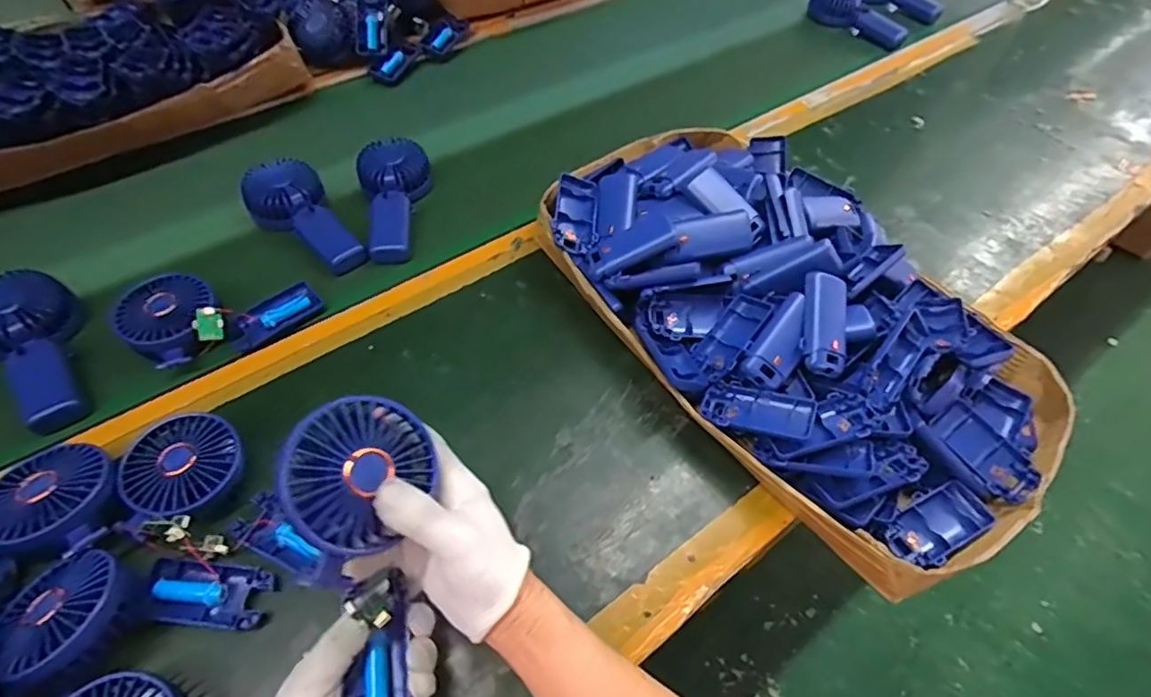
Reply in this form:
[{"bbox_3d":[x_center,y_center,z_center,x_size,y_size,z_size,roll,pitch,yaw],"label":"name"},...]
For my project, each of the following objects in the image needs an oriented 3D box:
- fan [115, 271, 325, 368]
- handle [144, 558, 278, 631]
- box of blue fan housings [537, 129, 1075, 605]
[{"bbox_3d":[-0.354,-0.041,0.584,0.173,0.046,0.091,-20,58,-17],"label":"fan"},{"bbox_3d":[-0.281,0.188,0.448,0.090,0.016,0.042,5,54,1],"label":"handle"},{"bbox_3d":[0.221,-0.054,0.597,0.346,0.095,0.533,-27,60,-21],"label":"box of blue fan housings"}]

